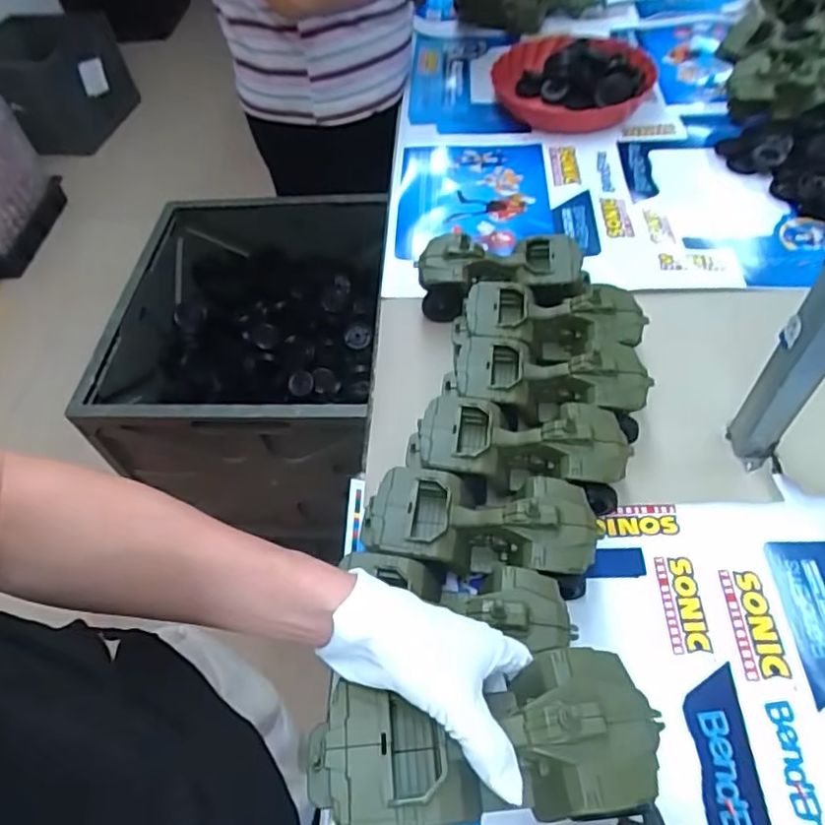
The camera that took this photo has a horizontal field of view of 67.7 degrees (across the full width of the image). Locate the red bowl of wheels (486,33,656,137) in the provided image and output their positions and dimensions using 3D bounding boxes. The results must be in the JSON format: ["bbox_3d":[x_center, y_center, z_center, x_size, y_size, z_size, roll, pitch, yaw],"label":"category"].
[{"bbox_3d":[0.243,-0.515,0.969,0.245,0.064,0.193,18,57,18],"label":"red bowl of wheels"}]

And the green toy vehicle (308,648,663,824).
[{"bbox_3d":[0.037,0.183,0.337,0.185,0.057,0.078,-7,53,-3],"label":"green toy vehicle"}]

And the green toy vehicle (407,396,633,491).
[{"bbox_3d":[0.096,0.036,0.549,0.196,0.077,0.081,1,54,6],"label":"green toy vehicle"}]

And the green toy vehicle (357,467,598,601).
[{"bbox_3d":[0.053,0.098,0.509,0.180,0.081,0.080,3,54,8],"label":"green toy vehicle"}]

